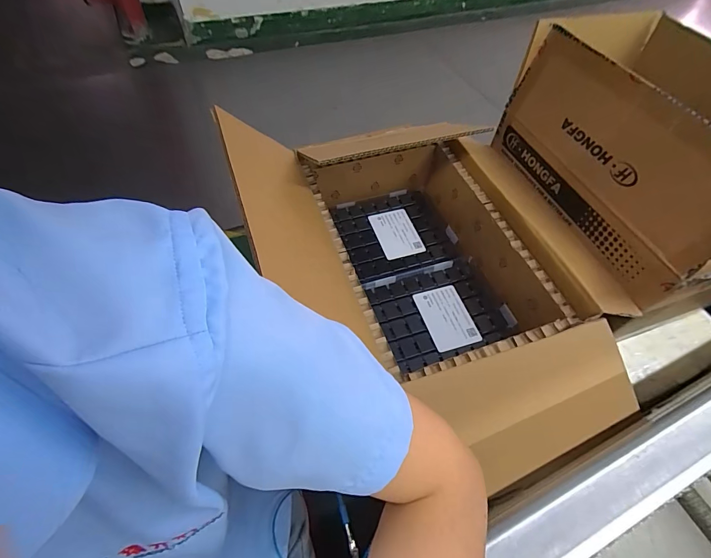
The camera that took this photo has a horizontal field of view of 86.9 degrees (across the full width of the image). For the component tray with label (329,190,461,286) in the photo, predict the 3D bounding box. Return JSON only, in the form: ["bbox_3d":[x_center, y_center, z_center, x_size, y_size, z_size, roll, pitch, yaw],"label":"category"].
[{"bbox_3d":[0.068,-0.082,0.654,0.189,0.024,0.175,-13,57,-13],"label":"component tray with label"}]

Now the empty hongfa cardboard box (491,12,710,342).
[{"bbox_3d":[0.454,-0.191,0.559,0.275,0.238,0.396,-11,57,-12],"label":"empty hongfa cardboard box"}]

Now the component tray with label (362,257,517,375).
[{"bbox_3d":[0.127,0.045,0.570,0.191,0.018,0.156,-14,58,-14],"label":"component tray with label"}]

